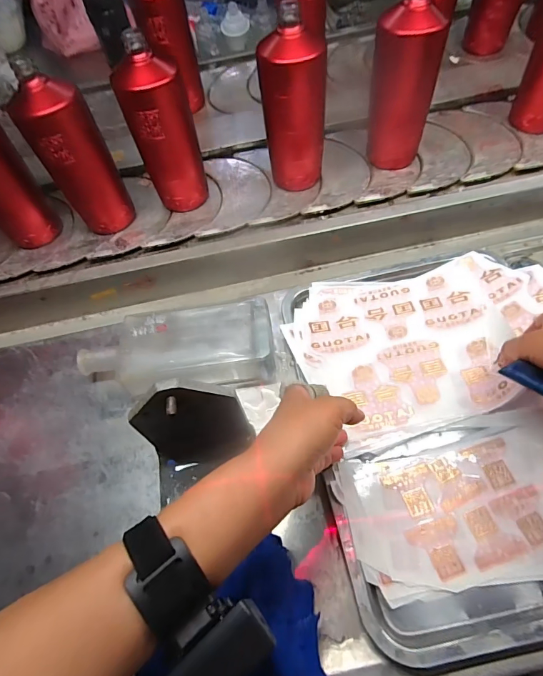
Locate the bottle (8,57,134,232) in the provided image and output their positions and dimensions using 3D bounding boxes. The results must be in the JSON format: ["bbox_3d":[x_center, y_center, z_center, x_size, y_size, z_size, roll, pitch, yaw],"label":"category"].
[{"bbox_3d":[-0.251,-0.231,0.526,0.078,0.201,0.063,-28,62,-11],"label":"bottle"}]

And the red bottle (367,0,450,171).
[{"bbox_3d":[0.172,-0.329,0.530,0.069,0.199,0.071,-23,62,-9],"label":"red bottle"}]

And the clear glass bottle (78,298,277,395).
[{"bbox_3d":[-0.097,0.010,0.467,0.197,0.047,0.103,-7,60,0],"label":"clear glass bottle"}]

